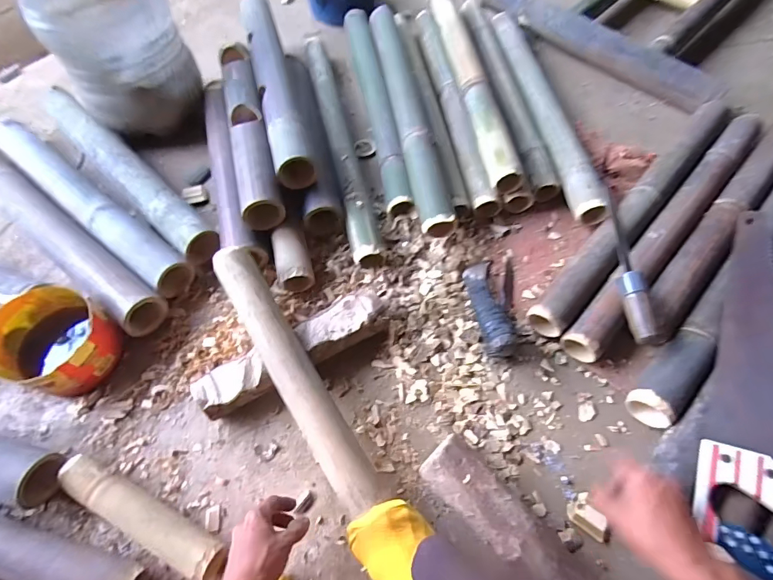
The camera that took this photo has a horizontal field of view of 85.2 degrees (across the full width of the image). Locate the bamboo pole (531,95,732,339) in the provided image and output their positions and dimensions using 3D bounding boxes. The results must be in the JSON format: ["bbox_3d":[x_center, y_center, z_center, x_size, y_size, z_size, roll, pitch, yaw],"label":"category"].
[{"bbox_3d":[0.474,-0.167,0.768,0.066,0.079,0.662,39,71,19],"label":"bamboo pole"}]

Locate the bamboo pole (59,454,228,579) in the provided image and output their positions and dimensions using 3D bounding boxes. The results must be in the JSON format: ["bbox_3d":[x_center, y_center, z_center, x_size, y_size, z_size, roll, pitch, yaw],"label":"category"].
[{"bbox_3d":[-0.329,0.307,0.573,0.262,0.049,0.047,24,67,13],"label":"bamboo pole"}]

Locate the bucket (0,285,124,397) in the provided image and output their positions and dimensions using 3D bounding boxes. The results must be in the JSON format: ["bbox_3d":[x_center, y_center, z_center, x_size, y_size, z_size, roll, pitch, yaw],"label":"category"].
[{"bbox_3d":[-0.516,0.080,0.665,0.150,0.101,0.146,-1,61,2],"label":"bucket"}]

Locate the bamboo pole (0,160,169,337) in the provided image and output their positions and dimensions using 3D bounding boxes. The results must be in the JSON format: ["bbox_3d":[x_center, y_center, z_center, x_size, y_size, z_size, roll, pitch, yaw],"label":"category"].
[{"bbox_3d":[-0.692,-0.182,0.773,0.773,0.074,0.071,35,70,17],"label":"bamboo pole"}]

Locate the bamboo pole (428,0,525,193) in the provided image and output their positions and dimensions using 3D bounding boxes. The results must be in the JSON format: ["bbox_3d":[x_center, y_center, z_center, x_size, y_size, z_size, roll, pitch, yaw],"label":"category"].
[{"bbox_3d":[0.170,-0.465,0.888,0.063,0.064,0.625,-9,61,-2],"label":"bamboo pole"}]

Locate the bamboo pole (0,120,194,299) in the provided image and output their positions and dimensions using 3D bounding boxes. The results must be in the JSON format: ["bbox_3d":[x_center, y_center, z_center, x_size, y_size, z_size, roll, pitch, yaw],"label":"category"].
[{"bbox_3d":[-0.571,-0.170,0.781,0.546,0.079,0.076,35,70,17],"label":"bamboo pole"}]

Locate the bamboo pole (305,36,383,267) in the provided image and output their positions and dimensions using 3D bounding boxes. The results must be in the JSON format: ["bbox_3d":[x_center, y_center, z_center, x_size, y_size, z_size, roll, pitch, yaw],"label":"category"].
[{"bbox_3d":[-0.099,-0.314,0.868,0.057,0.053,0.615,-13,64,-5],"label":"bamboo pole"}]

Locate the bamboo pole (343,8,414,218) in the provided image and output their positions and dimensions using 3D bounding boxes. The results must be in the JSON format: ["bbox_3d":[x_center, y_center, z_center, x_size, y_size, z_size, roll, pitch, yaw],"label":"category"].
[{"bbox_3d":[-0.030,-0.427,0.922,0.055,0.052,0.619,-10,64,-3],"label":"bamboo pole"}]

